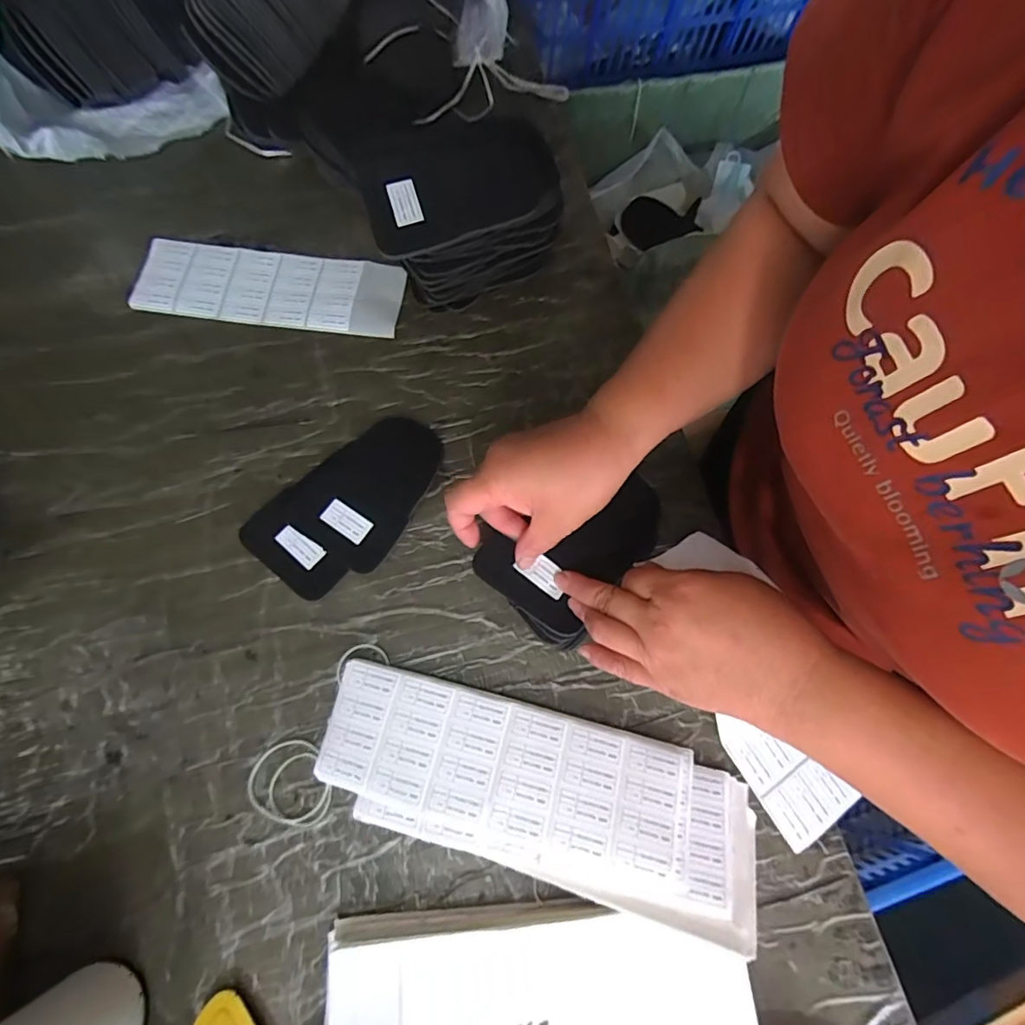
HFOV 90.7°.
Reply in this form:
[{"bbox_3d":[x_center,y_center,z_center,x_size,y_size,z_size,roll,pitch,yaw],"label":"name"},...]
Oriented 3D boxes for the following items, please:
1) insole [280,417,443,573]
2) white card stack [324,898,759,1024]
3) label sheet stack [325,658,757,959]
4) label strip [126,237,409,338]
[{"bbox_3d":[-0.122,-0.027,0.434,0.094,0.009,0.134,34,74,9],"label":"insole"},{"bbox_3d":[0.016,0.303,0.316,0.257,0.030,0.088,-2,72,-2],"label":"white card stack"},{"bbox_3d":[0.015,0.194,0.355,0.307,0.026,0.102,15,72,3],"label":"label sheet stack"},{"bbox_3d":[-0.234,-0.221,0.493,0.248,0.011,0.079,6,71,0],"label":"label strip"}]

